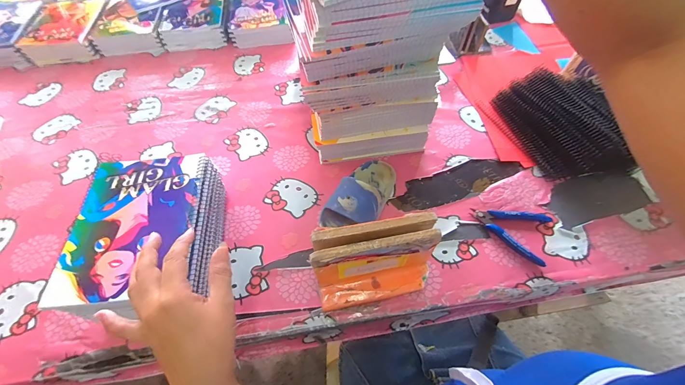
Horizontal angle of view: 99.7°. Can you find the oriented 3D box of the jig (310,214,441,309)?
[{"bbox_3d":[0.043,0.092,0.381,0.156,0.111,0.072,-11,59,-5],"label":"jig"}]

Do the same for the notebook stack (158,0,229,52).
[{"bbox_3d":[-0.386,-0.466,0.773,0.166,0.050,0.209,-10,59,-5],"label":"notebook stack"}]

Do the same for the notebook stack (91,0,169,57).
[{"bbox_3d":[-0.550,-0.454,0.764,0.149,0.058,0.242,-14,59,-7],"label":"notebook stack"}]

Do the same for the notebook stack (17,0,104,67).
[{"bbox_3d":[-0.697,-0.417,0.747,0.171,0.051,0.205,-12,59,-6],"label":"notebook stack"}]

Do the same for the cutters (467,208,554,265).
[{"bbox_3d":[0.279,0.047,0.458,0.085,0.017,0.120,-35,64,-19],"label":"cutters"}]

